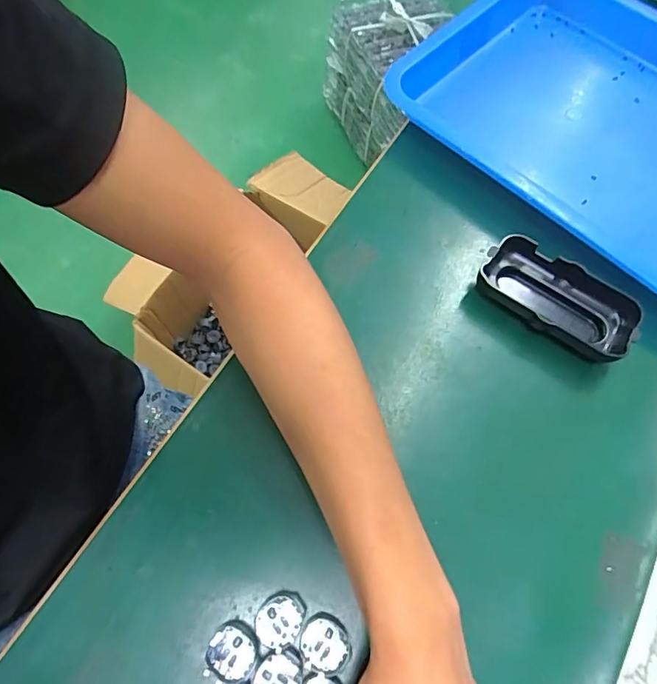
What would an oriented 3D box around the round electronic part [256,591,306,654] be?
[{"bbox_3d":[-0.027,0.157,0.264,0.029,0.004,0.025,-30,72,-12],"label":"round electronic part"}]

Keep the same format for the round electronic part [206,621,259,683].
[{"bbox_3d":[-0.053,0.171,0.259,0.027,0.007,0.028,0,68,-1],"label":"round electronic part"}]

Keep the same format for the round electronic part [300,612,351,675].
[{"bbox_3d":[-0.001,0.167,0.258,0.027,0.004,0.027,0,68,-1],"label":"round electronic part"}]

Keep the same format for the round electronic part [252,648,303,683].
[{"bbox_3d":[-0.028,0.182,0.253,0.025,0.004,0.028,12,68,4],"label":"round electronic part"}]

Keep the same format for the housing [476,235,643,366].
[{"bbox_3d":[0.165,-0.029,0.339,0.111,0.026,0.055,35,72,12],"label":"housing"}]

